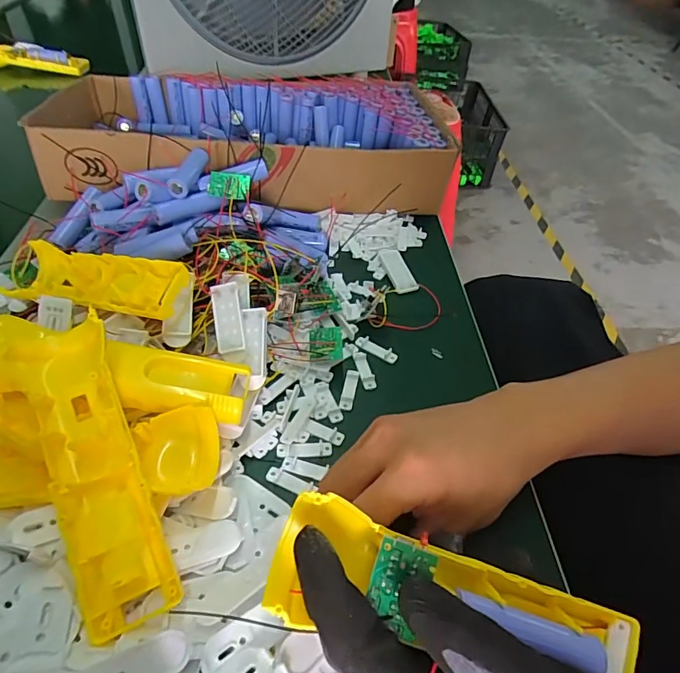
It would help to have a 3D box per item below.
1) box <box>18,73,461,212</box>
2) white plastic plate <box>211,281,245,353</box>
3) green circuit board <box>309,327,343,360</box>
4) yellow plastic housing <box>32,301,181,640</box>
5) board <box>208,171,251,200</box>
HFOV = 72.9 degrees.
[{"bbox_3d":[-0.111,-0.233,0.530,0.439,0.076,0.208,-2,47,-5],"label":"box"},{"bbox_3d":[-0.081,-0.014,0.329,0.019,0.005,0.051,-8,74,-11],"label":"white plastic plate"},{"bbox_3d":[-0.011,0.005,0.359,0.025,0.004,0.031,-4,50,0],"label":"green circuit board"},{"bbox_3d":[-0.126,0.068,0.240,0.044,0.018,0.158,-17,68,-19],"label":"yellow plastic housing"},{"bbox_3d":[-0.099,-0.137,0.416,0.037,0.009,0.025,5,87,-2],"label":"board"}]

